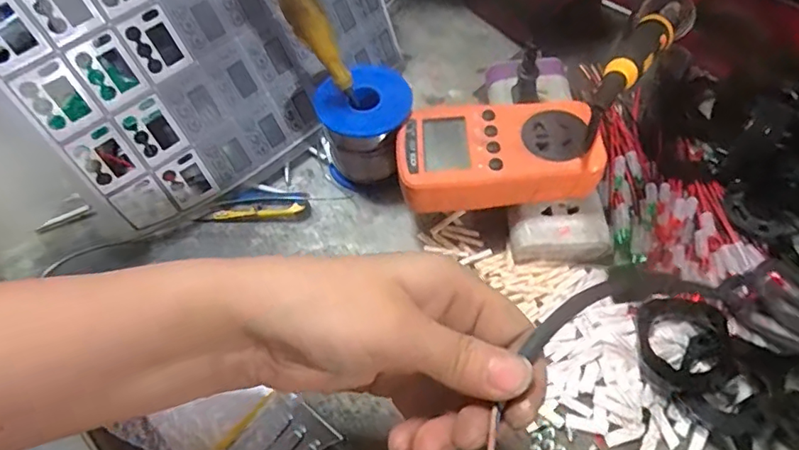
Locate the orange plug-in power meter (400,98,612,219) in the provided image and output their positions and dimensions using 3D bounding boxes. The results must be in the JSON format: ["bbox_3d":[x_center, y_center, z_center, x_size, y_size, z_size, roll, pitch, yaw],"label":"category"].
[{"bbox_3d":[0.062,-0.048,0.343,0.122,0.034,0.066,-5,58,0],"label":"orange plug-in power meter"}]

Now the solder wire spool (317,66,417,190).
[{"bbox_3d":[-0.023,-0.070,0.381,0.063,0.068,0.061,-1,57,1],"label":"solder wire spool"}]

